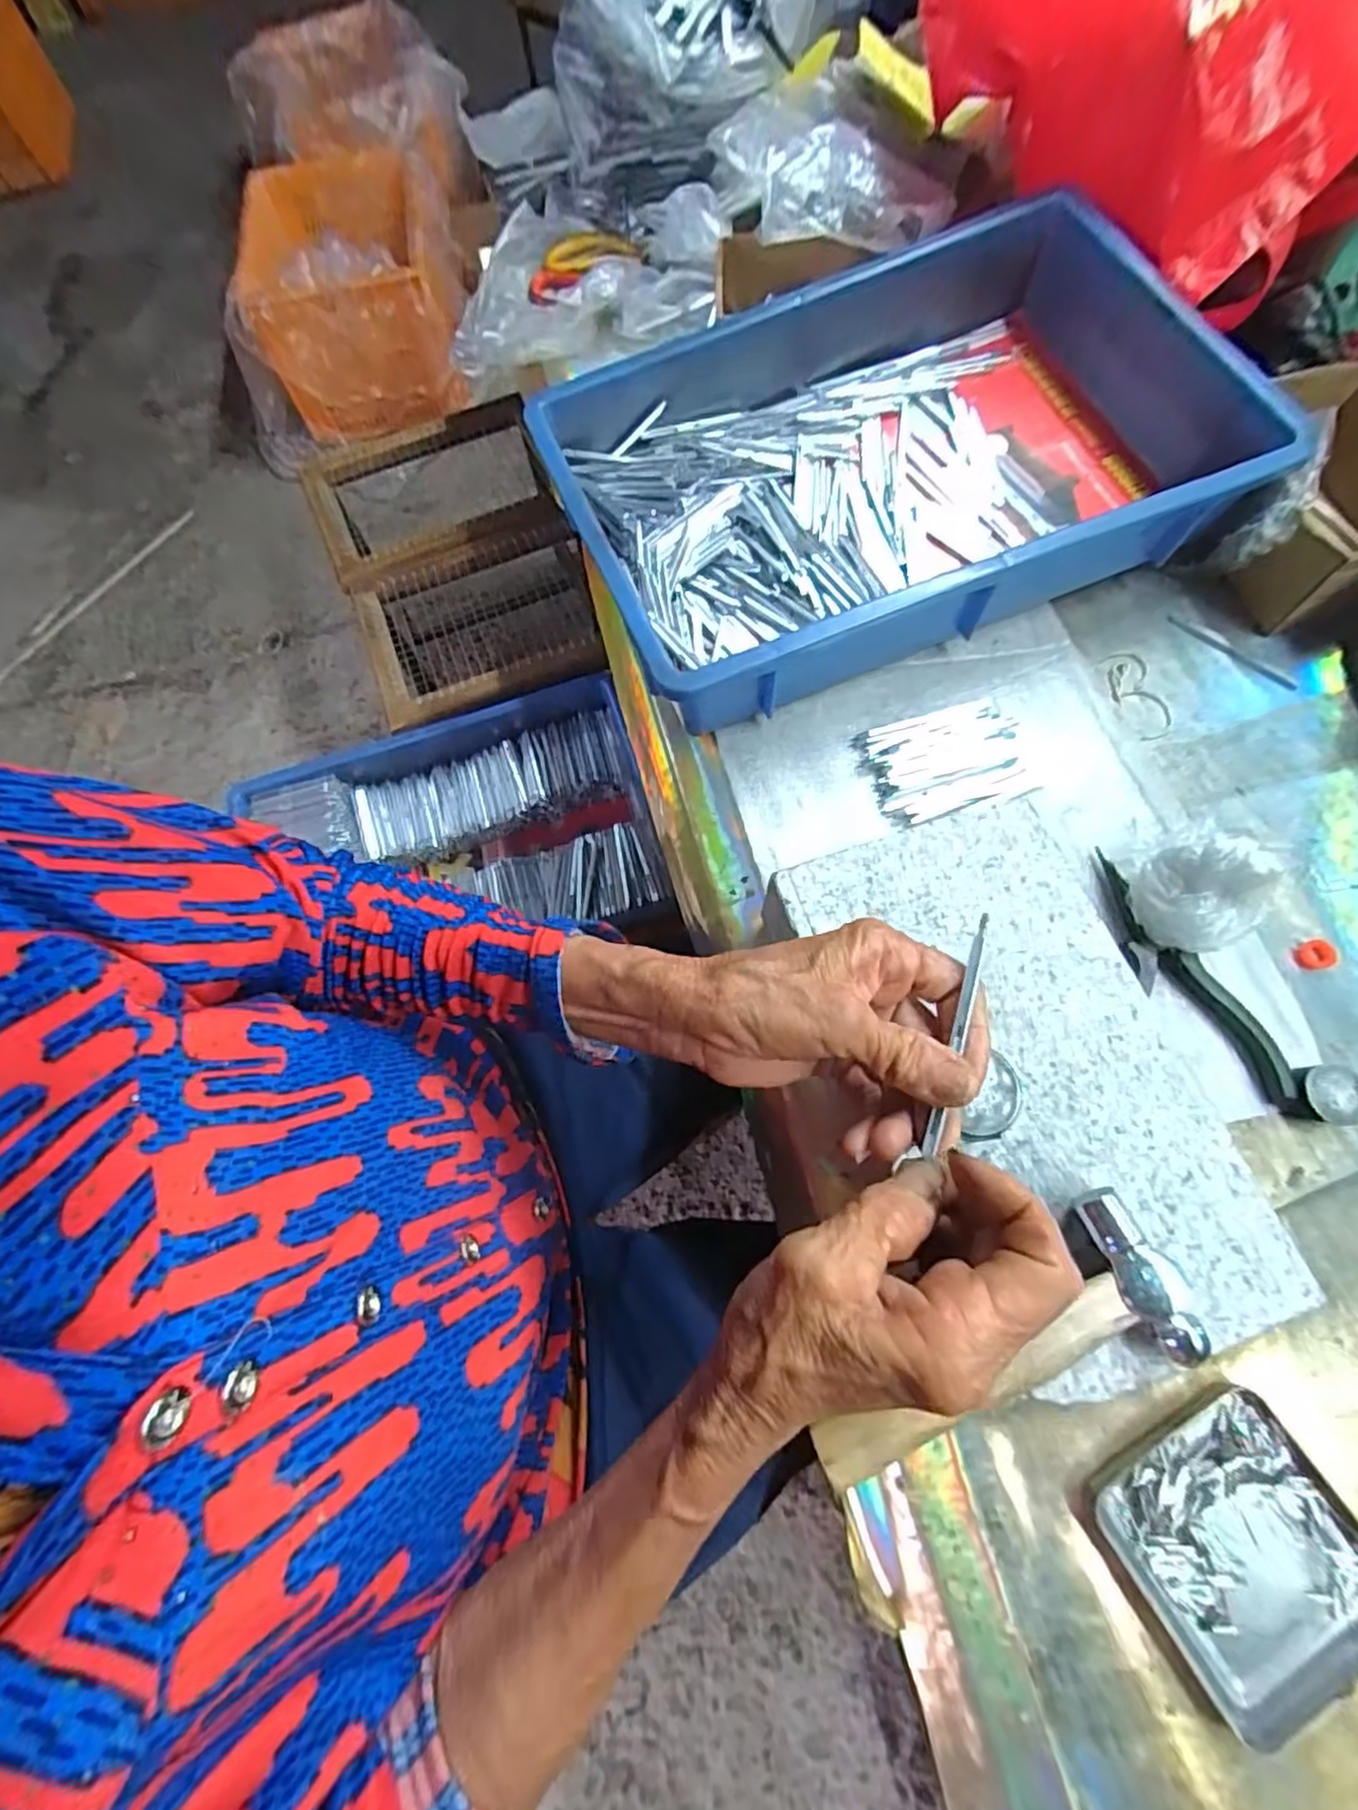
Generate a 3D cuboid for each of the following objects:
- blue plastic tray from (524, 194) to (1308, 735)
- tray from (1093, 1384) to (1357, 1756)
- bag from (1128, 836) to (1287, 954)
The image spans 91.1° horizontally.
[{"bbox_3d":[0.140,-0.308,0.473,0.430,0.088,0.289,-22,69,-5],"label":"blue plastic tray"},{"bbox_3d":[0.252,0.288,0.294,0.098,0.012,0.098,-31,70,-8],"label":"tray"},{"bbox_3d":[0.282,-0.003,0.365,0.049,0.067,0.056,-20,70,-5],"label":"bag"}]

